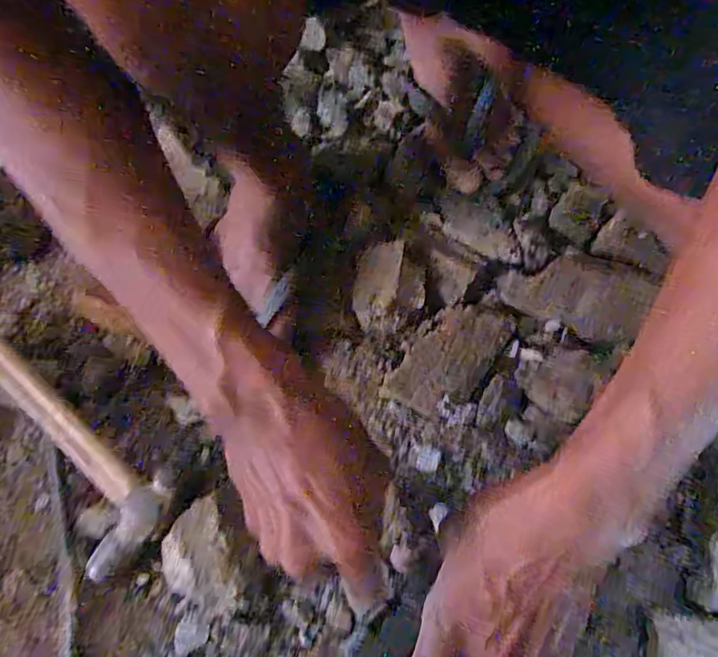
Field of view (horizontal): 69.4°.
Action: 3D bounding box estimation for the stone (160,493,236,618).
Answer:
[{"bbox_3d":[-0.106,0.154,0.340,0.047,0.036,0.067,-17,59,-11],"label":"stone"}]

